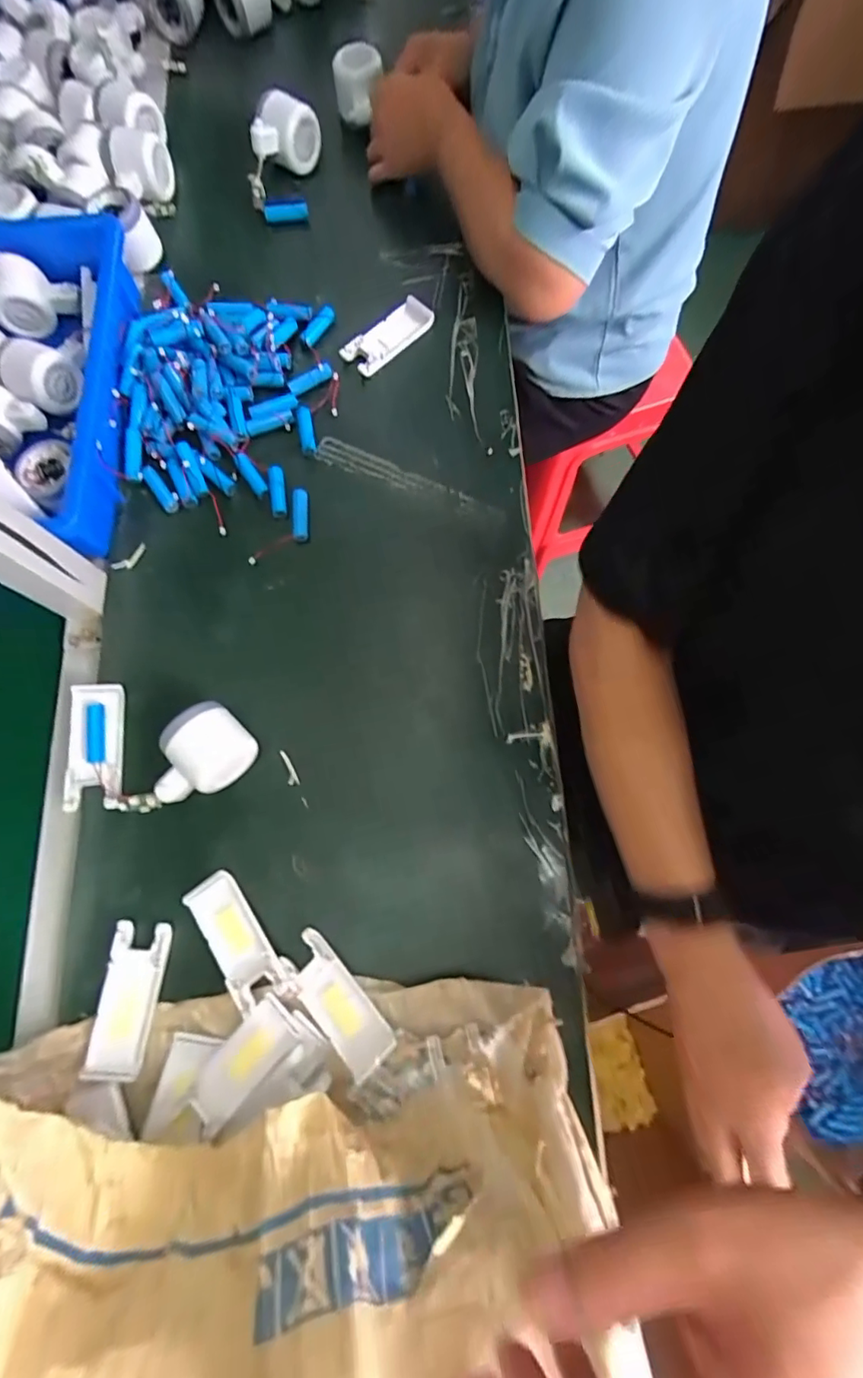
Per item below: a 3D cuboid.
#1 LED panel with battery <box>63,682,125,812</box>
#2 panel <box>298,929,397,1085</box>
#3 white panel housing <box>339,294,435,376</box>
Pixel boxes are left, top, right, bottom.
[{"bbox_3d":[-0.284,0.046,0.437,0.044,0.013,0.102,-7,76,0],"label":"LED panel with battery"},{"bbox_3d":[-0.071,0.233,0.385,0.041,0.010,0.102,-40,64,-9],"label":"panel"},{"bbox_3d":[-0.044,-0.370,0.538,0.103,0.012,0.037,-41,78,-8],"label":"white panel housing"}]

